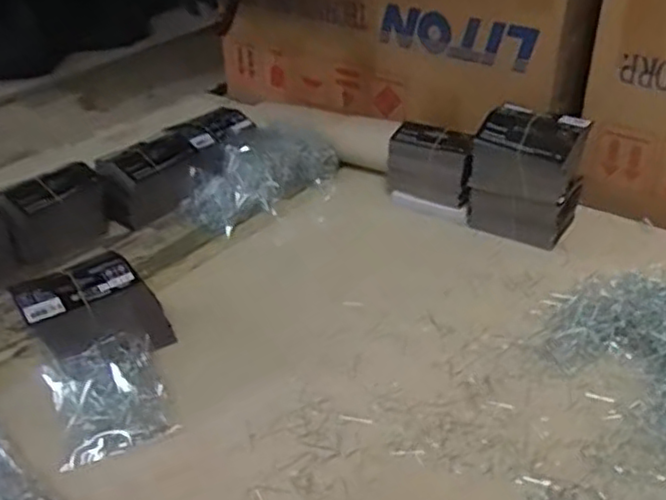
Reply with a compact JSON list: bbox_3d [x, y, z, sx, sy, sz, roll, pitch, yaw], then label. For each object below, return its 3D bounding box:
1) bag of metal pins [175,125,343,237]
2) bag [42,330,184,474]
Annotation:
[{"bbox_3d":[-0.091,-0.097,0.887,0.096,0.063,0.212,28,44,36],"label":"bag of metal pins"},{"bbox_3d":[-0.187,0.122,0.586,0.088,0.035,0.099,-17,38,-22],"label":"bag"}]

